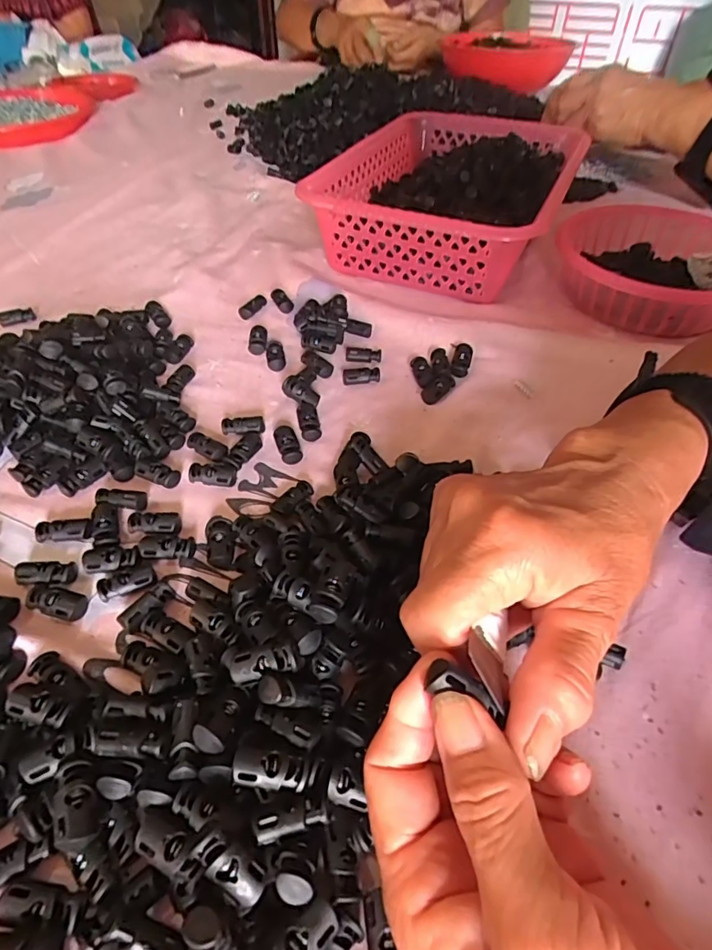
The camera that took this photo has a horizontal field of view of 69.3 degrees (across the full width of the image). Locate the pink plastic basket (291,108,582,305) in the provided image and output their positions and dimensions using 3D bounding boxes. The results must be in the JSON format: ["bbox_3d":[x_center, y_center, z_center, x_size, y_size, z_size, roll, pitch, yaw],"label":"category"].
[{"bbox_3d":[0.099,-0.284,0.525,0.206,0.075,0.300,19,50,17],"label":"pink plastic basket"}]

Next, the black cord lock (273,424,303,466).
[{"bbox_3d":[-0.044,-0.020,0.333,0.013,0.008,0.028,-17,50,-15],"label":"black cord lock"}]

